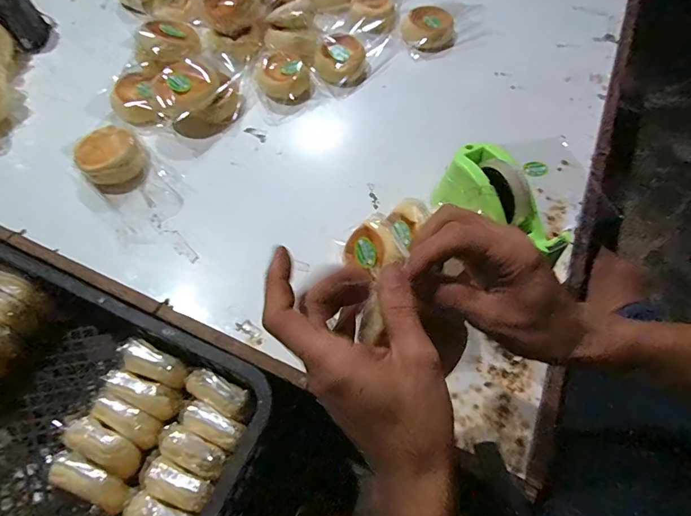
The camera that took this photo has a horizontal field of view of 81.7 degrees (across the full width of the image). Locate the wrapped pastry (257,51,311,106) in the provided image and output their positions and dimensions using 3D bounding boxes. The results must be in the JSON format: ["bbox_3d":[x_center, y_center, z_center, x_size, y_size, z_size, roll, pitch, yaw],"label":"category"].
[{"bbox_3d":[-0.104,-0.306,0.682,0.088,0.045,0.099,-7,61,-5],"label":"wrapped pastry"}]

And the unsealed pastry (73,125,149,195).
[{"bbox_3d":[-0.343,-0.146,0.585,0.100,0.045,0.084,41,68,20],"label":"unsealed pastry"}]

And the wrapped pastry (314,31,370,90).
[{"bbox_3d":[-0.005,-0.346,0.705,0.087,0.033,0.090,39,74,-1],"label":"wrapped pastry"}]

